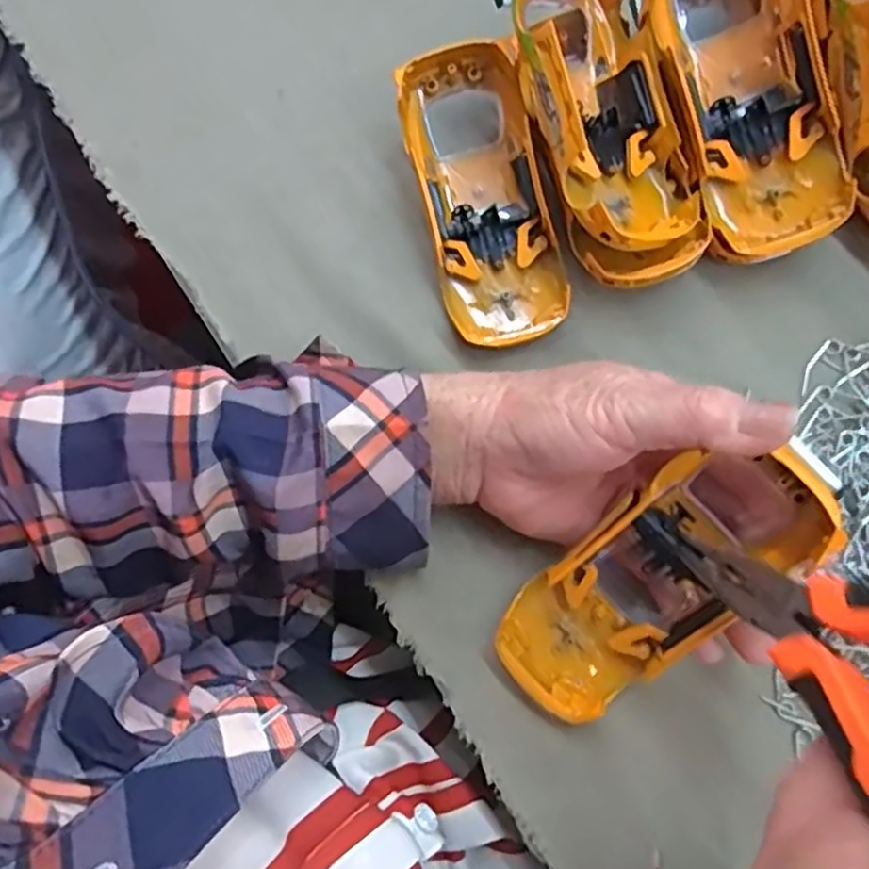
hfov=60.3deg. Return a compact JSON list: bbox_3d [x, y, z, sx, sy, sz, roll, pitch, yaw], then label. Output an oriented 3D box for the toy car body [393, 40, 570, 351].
[{"bbox_3d":[0.022,-0.103,0.331,0.053,0.041,0.126,-14,76,-5],"label":"toy car body"}]

